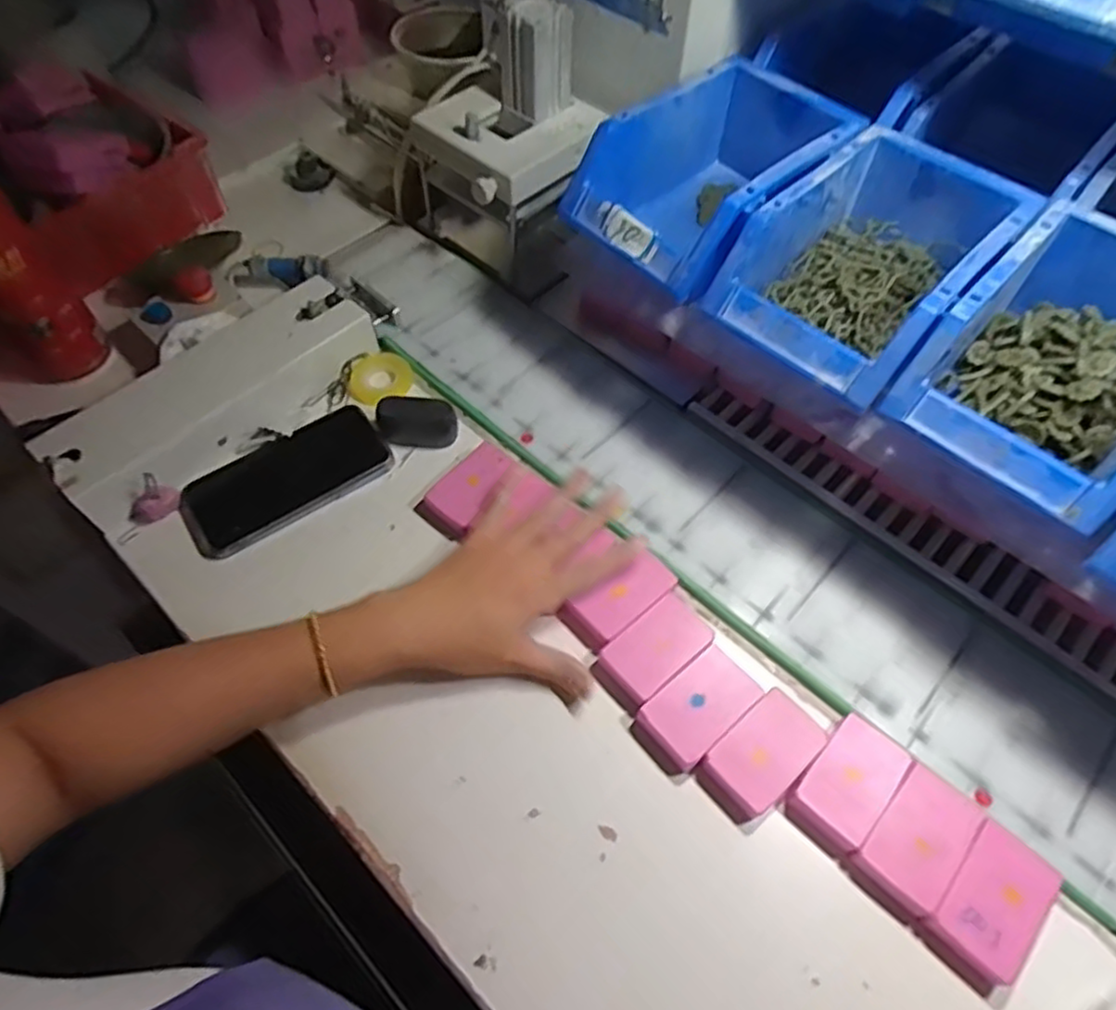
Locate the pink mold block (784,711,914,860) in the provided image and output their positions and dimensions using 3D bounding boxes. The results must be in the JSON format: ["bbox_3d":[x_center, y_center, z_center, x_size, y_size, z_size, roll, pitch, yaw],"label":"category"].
[{"bbox_3d":[0.172,0.164,0.410,0.043,0.015,0.072,37,66,21],"label":"pink mold block"}]

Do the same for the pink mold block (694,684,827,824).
[{"bbox_3d":[0.123,0.151,0.419,0.072,0.017,0.044,-38,65,-20],"label":"pink mold block"}]

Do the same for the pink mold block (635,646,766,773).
[{"bbox_3d":[0.089,0.127,0.434,0.070,0.017,0.044,-37,65,-19],"label":"pink mold block"}]

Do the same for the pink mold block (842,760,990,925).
[{"bbox_3d":[0.203,0.192,0.395,0.044,0.016,0.074,39,67,22],"label":"pink mold block"}]

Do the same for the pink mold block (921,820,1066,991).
[{"bbox_3d":[0.237,0.218,0.379,0.070,0.017,0.047,-41,66,-21],"label":"pink mold block"}]

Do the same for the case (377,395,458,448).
[{"bbox_3d":[-0.111,-0.065,0.546,0.060,0.043,0.021,2,59,2],"label":"case"}]

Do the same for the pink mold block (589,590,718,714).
[{"bbox_3d":[0.062,0.096,0.453,0.074,0.015,0.043,-37,65,-19],"label":"pink mold block"}]

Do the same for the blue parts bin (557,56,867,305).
[{"bbox_3d":[0.110,-0.228,0.493,0.187,0.077,0.125,-39,66,-23],"label":"blue parts bin"}]

